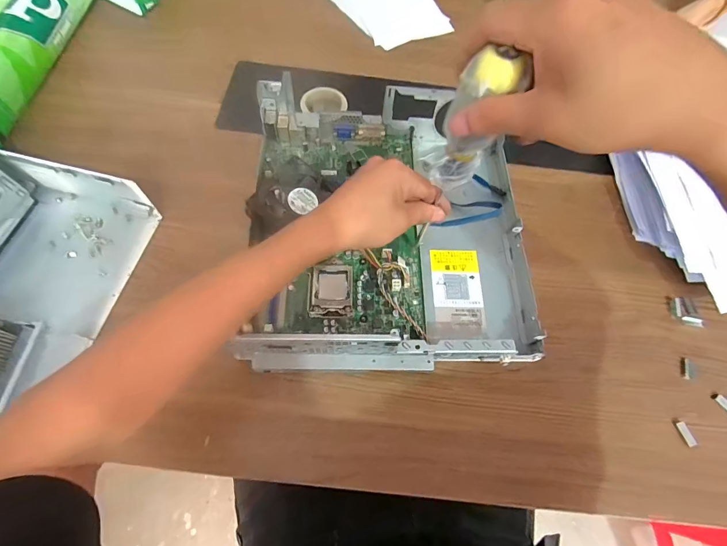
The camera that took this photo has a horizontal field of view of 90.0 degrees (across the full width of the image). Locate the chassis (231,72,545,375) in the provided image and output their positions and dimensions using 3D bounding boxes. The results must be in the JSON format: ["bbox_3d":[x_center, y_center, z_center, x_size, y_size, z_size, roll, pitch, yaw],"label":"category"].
[{"bbox_3d":[0.035,-0.064,0.423,0.319,0.083,0.339,0,68,-3],"label":"chassis"}]

